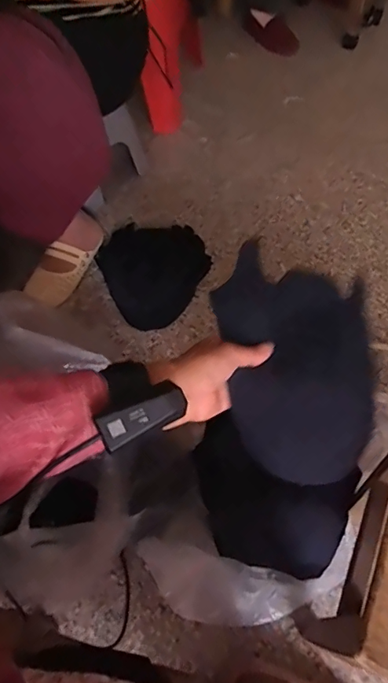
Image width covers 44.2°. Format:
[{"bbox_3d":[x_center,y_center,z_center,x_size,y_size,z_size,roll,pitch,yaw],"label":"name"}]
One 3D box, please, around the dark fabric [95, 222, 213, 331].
[{"bbox_3d":[-0.077,-0.160,1.055,0.229,0.014,0.270,-24,62,-12],"label":"dark fabric"}]

